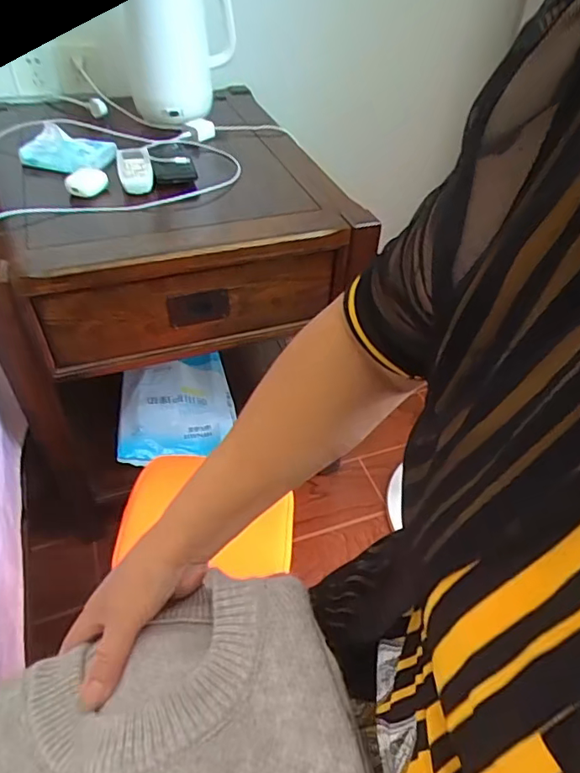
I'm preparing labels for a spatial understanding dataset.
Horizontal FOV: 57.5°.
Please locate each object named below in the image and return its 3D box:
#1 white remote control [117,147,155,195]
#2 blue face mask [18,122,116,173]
[{"bbox_3d":[-0.250,-0.354,0.853,0.050,0.017,0.159,-10,46,-13],"label":"white remote control"},{"bbox_3d":[-0.371,-0.397,0.881,0.154,0.031,0.100,15,46,11],"label":"blue face mask"}]

